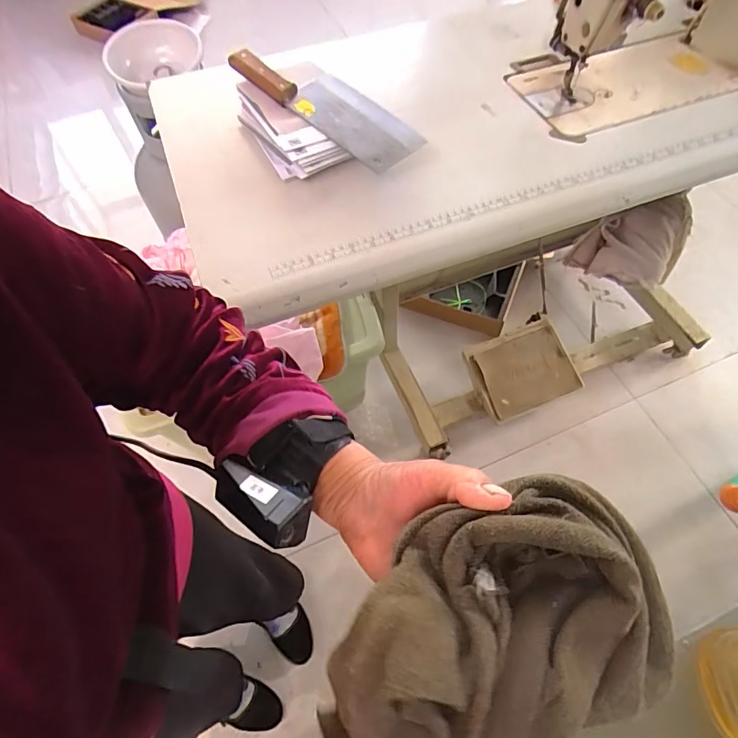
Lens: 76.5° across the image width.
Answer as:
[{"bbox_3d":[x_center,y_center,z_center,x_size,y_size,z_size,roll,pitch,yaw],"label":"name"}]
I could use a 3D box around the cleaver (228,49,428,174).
[{"bbox_3d":[-0.055,-0.357,0.627,0.099,0.026,0.281,-38,71,-22],"label":"cleaver"}]

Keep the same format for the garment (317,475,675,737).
[{"bbox_3d":[0.054,0.117,0.205,0.170,0.042,0.106,-29,63,-13],"label":"garment"}]

